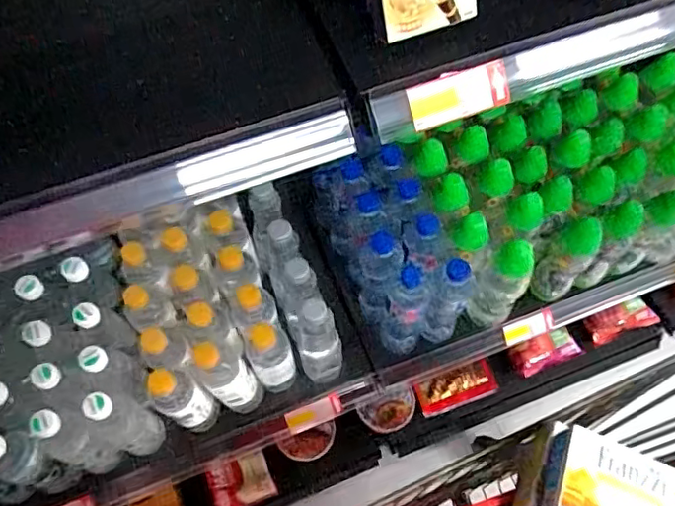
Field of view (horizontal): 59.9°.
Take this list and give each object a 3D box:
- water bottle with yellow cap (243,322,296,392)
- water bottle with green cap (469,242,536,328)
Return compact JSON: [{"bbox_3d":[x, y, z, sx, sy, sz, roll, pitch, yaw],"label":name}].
[{"bbox_3d":[-0.098,0.160,0.887,0.061,0.184,0.056,-1,63,2],"label":"water bottle with yellow cap"},{"bbox_3d":[0.256,0.052,0.922,0.074,0.202,0.061,22,66,13],"label":"water bottle with green cap"}]

